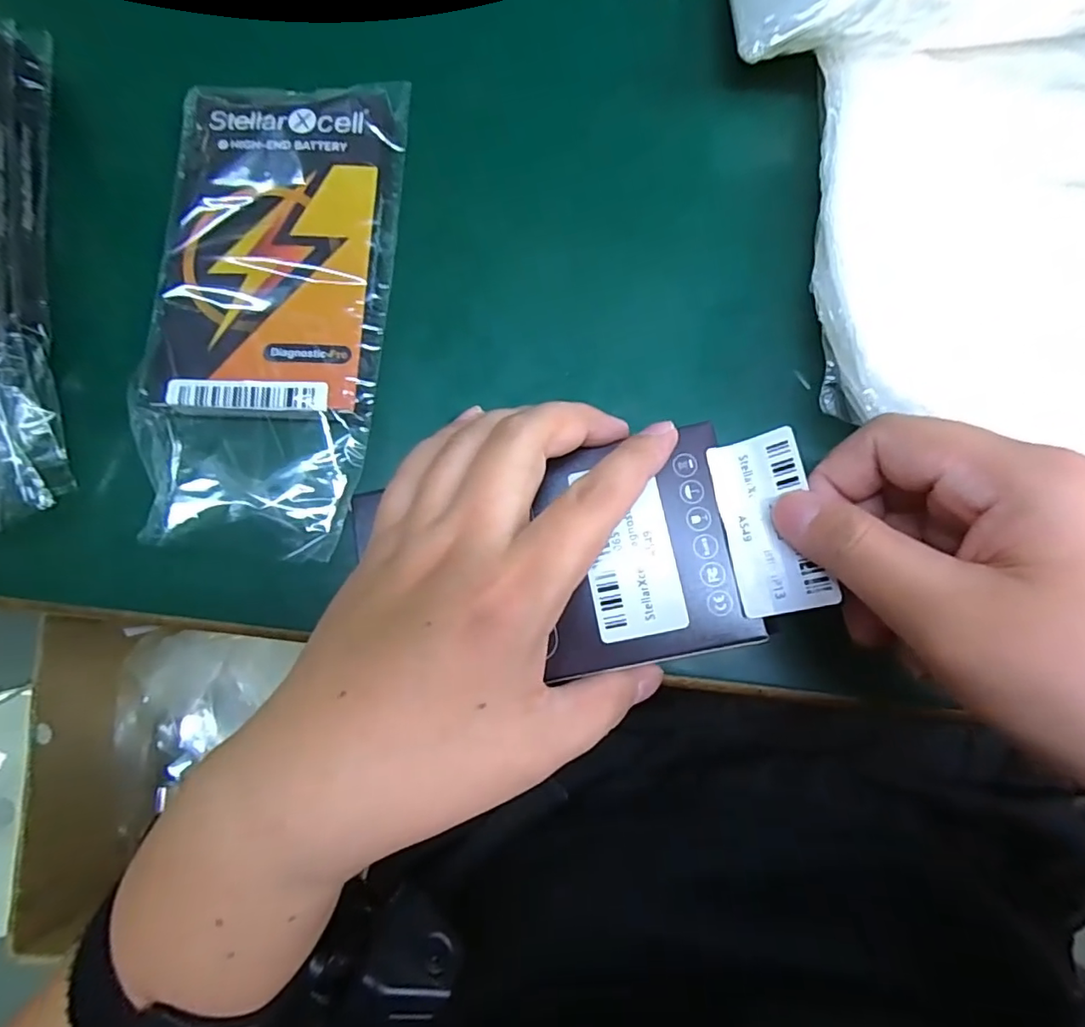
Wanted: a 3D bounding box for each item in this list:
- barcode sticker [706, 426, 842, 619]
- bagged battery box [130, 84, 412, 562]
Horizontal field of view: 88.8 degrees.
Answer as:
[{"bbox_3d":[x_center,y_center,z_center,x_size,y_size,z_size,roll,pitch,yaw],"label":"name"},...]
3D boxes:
[{"bbox_3d":[0.076,0.003,0.186,0.028,0.006,0.059,-13,79,17],"label":"barcode sticker"},{"bbox_3d":[-0.106,-0.082,0.212,0.091,0.016,0.187,4,82,1],"label":"bagged battery box"}]

